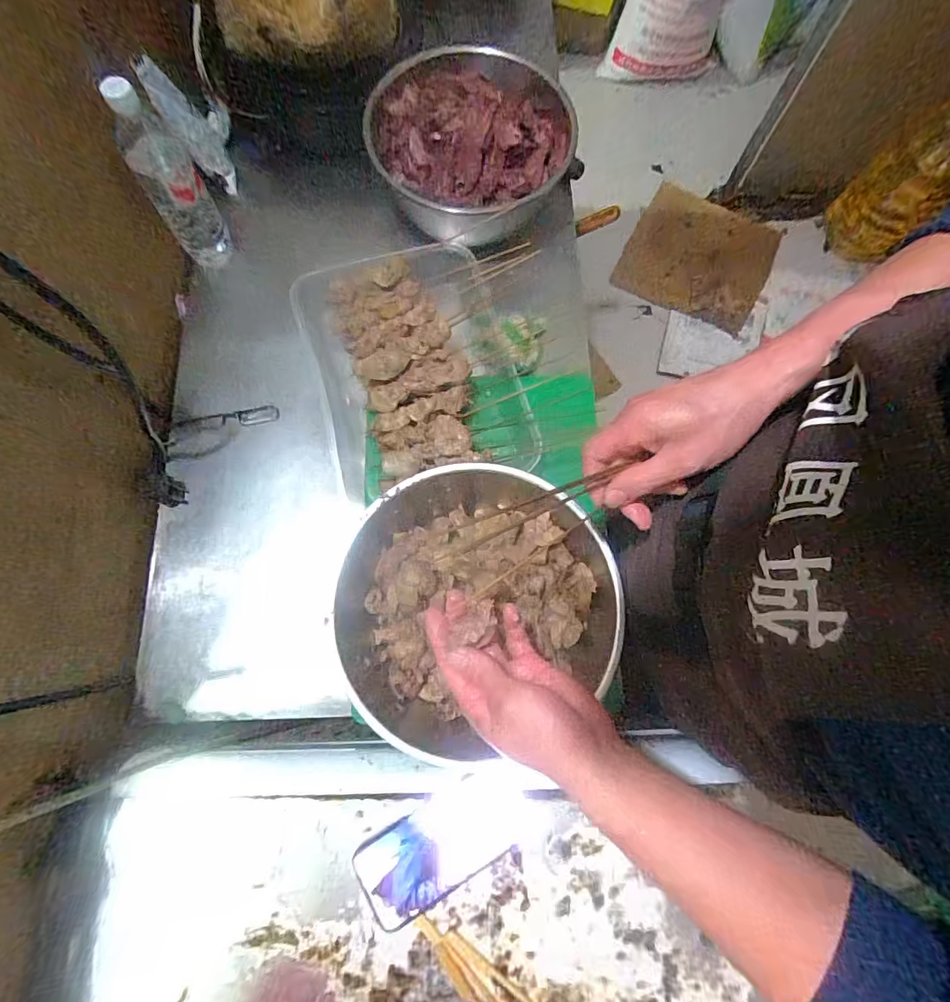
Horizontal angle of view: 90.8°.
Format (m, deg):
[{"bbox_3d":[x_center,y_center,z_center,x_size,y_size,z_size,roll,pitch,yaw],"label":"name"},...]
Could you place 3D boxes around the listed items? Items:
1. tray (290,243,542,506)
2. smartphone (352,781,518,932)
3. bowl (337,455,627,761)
[{"bbox_3d":[-0.088,-0.177,0.649,0.267,0.094,0.343,-15,76,-4],"label":"tray"},{"bbox_3d":[-0.041,0.351,0.467,0.153,0.015,0.074,-24,77,-6],"label":"smartphone"},{"bbox_3d":[0.000,0.124,0.525,0.307,0.097,0.312,0,77,-1],"label":"bowl"}]

